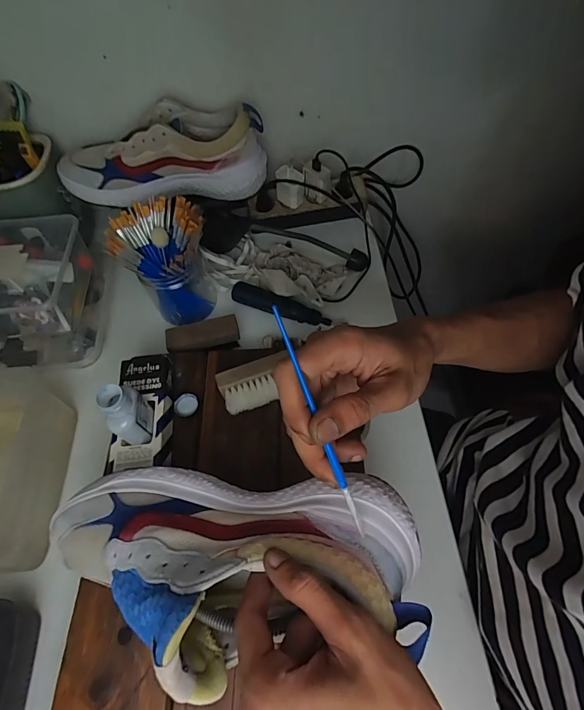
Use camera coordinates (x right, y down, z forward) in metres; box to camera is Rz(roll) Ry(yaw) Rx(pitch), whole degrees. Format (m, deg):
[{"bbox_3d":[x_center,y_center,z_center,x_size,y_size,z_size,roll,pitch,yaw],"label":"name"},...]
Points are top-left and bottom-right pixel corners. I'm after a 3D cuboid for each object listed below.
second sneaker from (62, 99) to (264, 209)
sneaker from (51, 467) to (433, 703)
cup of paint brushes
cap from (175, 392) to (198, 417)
[{"bbox_3d":[-0.186,-0.288,0.551,0.292,0.097,0.084,-6,59,0],"label":"second sneaker"},{"bbox_3d":[-0.058,0.139,0.258,0.278,0.085,0.128,-2,58,11],"label":"sneaker"},{"bbox_3d":[-0.164,-0.123,0.522,0.112,0.144,0.097,-6,59,0],"label":"cup of paint brushes"},{"bbox_3d":[-0.124,0.058,0.446,0.022,0.011,0.027,36,67,22],"label":"cap"}]

